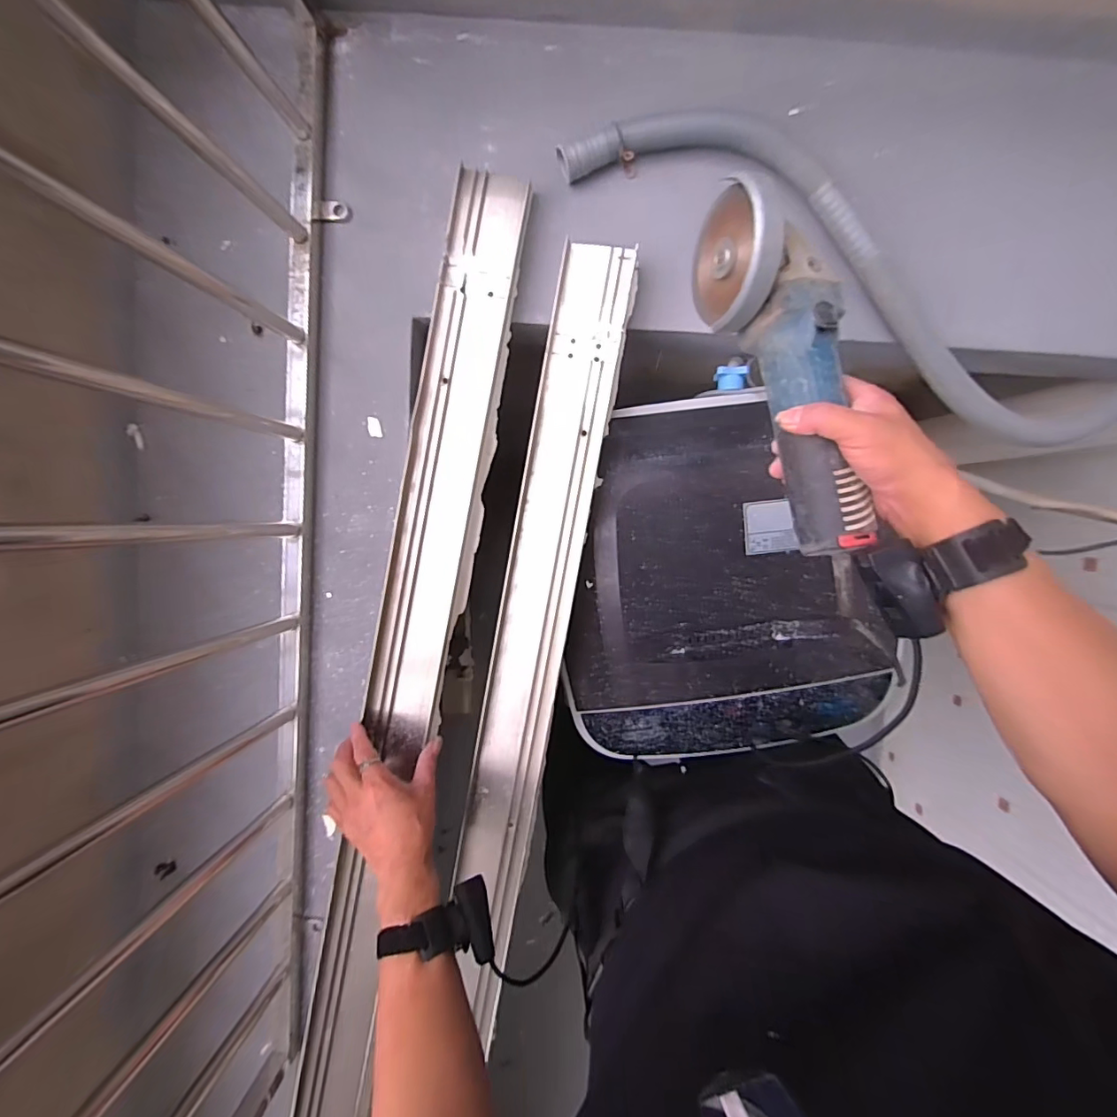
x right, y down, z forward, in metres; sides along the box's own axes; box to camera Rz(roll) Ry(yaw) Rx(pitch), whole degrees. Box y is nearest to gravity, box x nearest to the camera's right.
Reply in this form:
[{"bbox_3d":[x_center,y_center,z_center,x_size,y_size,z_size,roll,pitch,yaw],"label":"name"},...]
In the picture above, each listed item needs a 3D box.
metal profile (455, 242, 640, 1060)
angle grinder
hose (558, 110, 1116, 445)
[{"bbox_3d":[-0.023,0.078,0.578,0.086,0.038,0.835,10,94,-4],"label":"metal profile"},{"bbox_3d":[0.185,-0.149,0.399,0.084,0.089,0.287,-14,88,-2],"label":"angle grinder"},{"bbox_3d":[0.414,-0.426,0.554,0.696,0.053,0.441,31,92,-6],"label":"hose"}]

